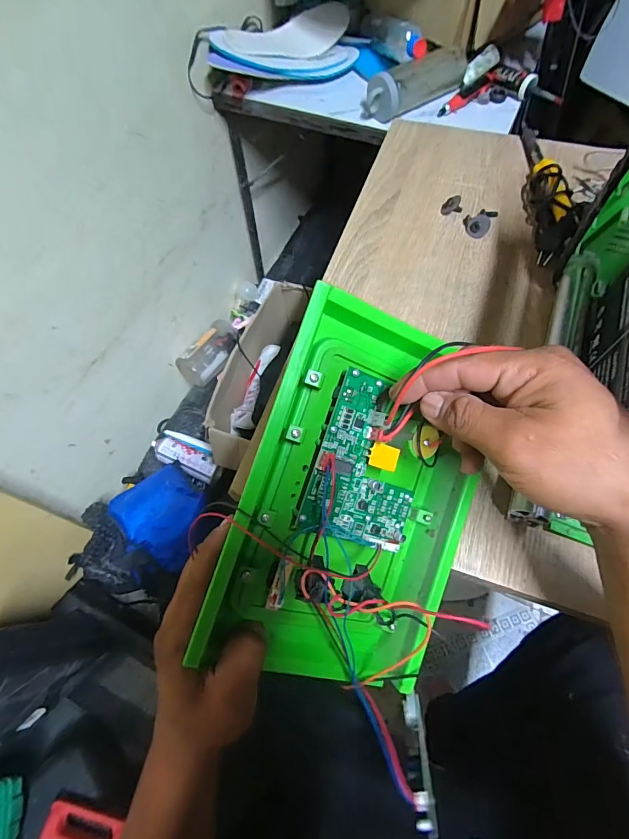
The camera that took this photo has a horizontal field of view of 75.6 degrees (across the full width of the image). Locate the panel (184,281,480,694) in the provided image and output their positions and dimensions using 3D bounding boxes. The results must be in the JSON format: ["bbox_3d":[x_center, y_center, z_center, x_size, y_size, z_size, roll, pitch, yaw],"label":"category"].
[{"bbox_3d":[0.030,0.054,0.290,0.177,0.040,0.262,20,88,-23],"label":"panel"}]

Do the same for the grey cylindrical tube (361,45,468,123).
[{"bbox_3d":[0.197,-0.645,0.779,0.217,0.067,0.090,-38,68,-16],"label":"grey cylindrical tube"}]

